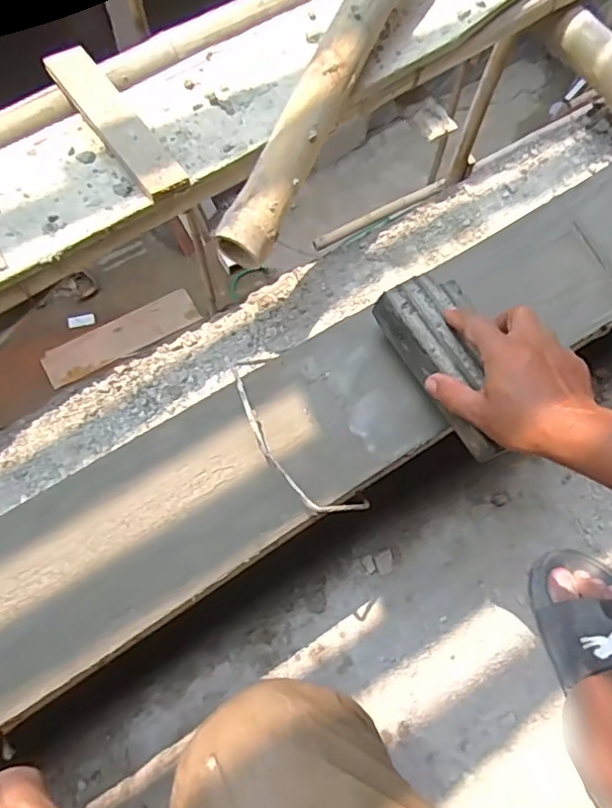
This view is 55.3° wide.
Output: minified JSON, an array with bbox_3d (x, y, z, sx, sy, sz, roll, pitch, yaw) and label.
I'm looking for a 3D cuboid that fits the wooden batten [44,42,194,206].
[{"bbox_3d":[-0.228,-0.340,0.700,0.056,0.014,0.237,-34,77,-17],"label":"wooden batten"}]

